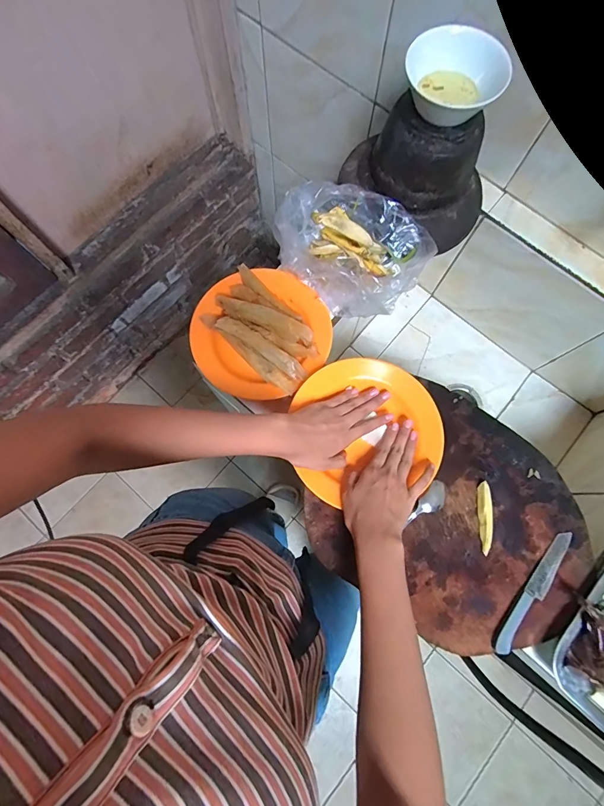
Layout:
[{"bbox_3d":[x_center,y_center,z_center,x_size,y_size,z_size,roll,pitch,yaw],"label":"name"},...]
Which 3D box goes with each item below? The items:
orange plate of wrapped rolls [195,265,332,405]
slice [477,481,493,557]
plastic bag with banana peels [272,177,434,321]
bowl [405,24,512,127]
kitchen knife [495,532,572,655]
[{"bbox_3d":[-0.061,-0.112,0.580,0.201,0.067,0.205,0,77,-1],"label":"orange plate of wrapped rolls"},{"bbox_3d":[0.252,0.157,0.525,0.016,0.013,0.093,1,77,0],"label":"slice"},{"bbox_3d":[0.071,-0.244,0.601,0.232,0.081,0.175,27,78,6],"label":"plastic bag with banana peels"},{"bbox_3d":[0.202,-0.432,0.506,0.124,0.052,0.124,0,77,-1],"label":"bowl"},{"bbox_3d":[0.308,0.249,0.503,0.023,0.011,0.180,38,79,8],"label":"kitchen knife"}]

